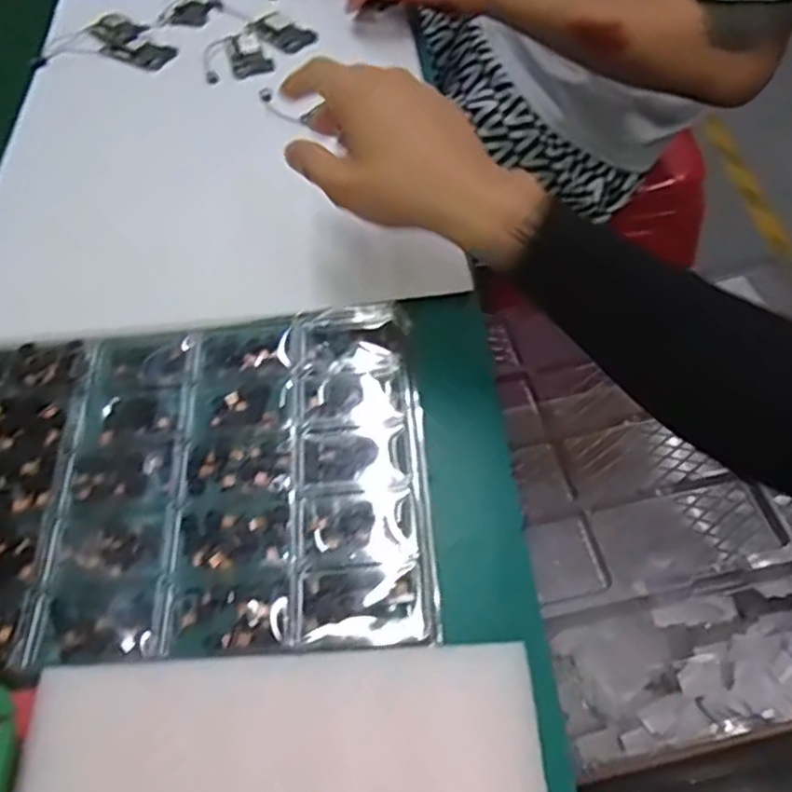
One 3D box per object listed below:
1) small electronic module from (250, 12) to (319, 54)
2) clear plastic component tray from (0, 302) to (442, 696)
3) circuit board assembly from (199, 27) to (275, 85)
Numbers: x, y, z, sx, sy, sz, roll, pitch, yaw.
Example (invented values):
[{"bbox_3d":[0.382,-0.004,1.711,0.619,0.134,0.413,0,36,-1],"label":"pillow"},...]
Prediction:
[{"bbox_3d":[-0.110,-0.349,0.676,0.067,0.008,0.045,32,64,26],"label":"small electronic module"},{"bbox_3d":[-0.122,0.042,0.395,0.269,0.015,0.208,-6,55,0],"label":"clear plastic component tray"},{"bbox_3d":[-0.150,-0.316,0.654,0.061,0.008,0.079,-18,54,-6],"label":"circuit board assembly"}]

